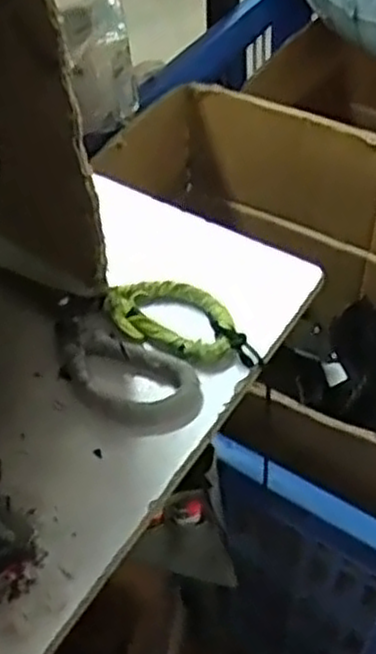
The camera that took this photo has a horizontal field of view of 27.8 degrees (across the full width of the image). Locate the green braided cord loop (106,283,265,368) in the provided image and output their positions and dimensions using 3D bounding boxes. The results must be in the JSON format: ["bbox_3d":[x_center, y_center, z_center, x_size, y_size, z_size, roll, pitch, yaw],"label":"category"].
[{"bbox_3d":[-0.001,-0.003,0.510,0.108,0.016,0.049,17,54,17],"label":"green braided cord loop"}]

